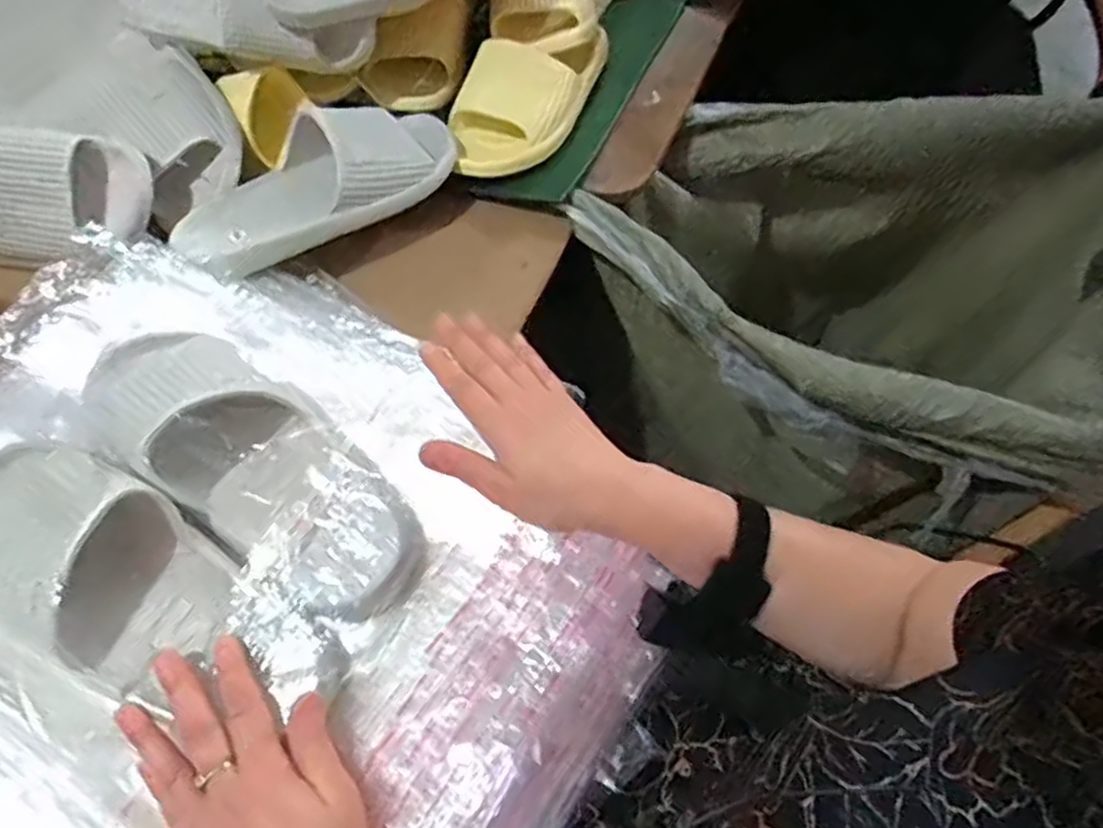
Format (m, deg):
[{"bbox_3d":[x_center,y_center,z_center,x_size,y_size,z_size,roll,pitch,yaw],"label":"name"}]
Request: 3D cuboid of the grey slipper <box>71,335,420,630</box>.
[{"bbox_3d":[-0.191,0.025,0.465,0.250,0.062,0.104,38,67,8],"label":"grey slipper"}]

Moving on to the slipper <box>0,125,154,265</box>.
[{"bbox_3d":[-0.512,-0.206,0.643,0.299,0.089,0.093,4,59,5],"label":"slipper"}]

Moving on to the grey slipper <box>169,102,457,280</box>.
[{"bbox_3d":[-0.199,-0.208,0.626,0.264,0.065,0.104,-35,64,-18],"label":"grey slipper"}]

